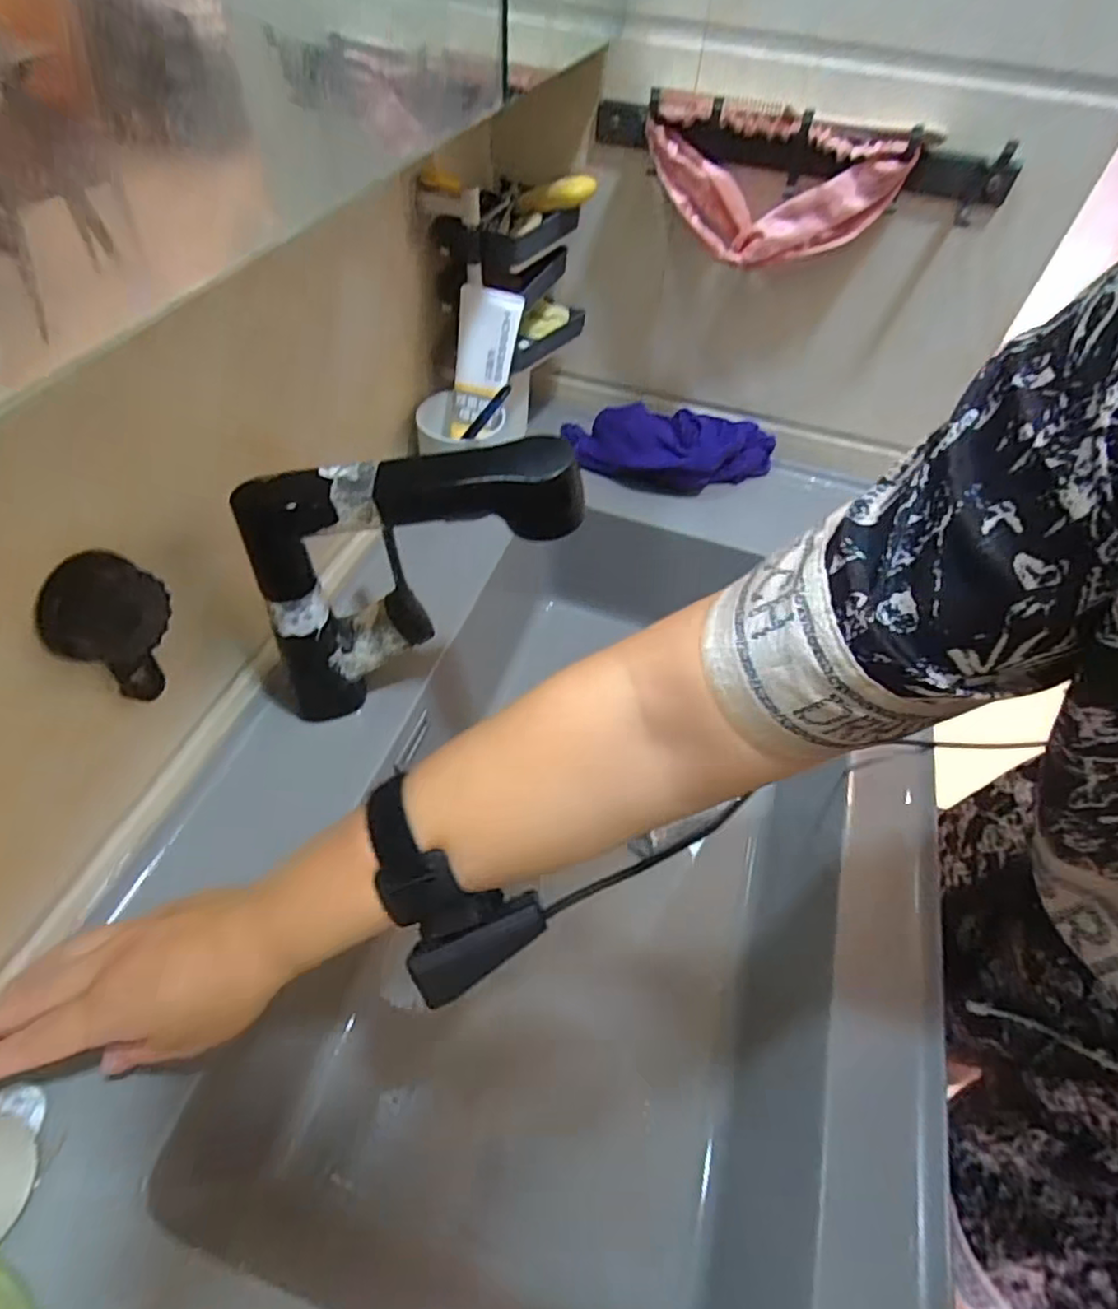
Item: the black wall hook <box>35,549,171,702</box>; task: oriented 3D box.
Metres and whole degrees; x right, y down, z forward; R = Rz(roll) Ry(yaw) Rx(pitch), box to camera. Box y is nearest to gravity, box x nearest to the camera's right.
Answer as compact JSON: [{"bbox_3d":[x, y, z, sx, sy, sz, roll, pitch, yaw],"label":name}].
[{"bbox_3d":[-0.230,-0.008,0.346,0.026,0.093,0.052,20,52,11],"label":"black wall hook"}]

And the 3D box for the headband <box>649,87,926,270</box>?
[{"bbox_3d":[0.172,-0.387,0.543,0.199,0.100,0.029,16,52,8],"label":"headband"}]

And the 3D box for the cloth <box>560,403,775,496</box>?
[{"bbox_3d":[0.115,-0.222,0.702,0.227,0.061,0.100,9,51,3],"label":"cloth"}]

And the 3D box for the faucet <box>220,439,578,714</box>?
[{"bbox_3d":[-0.092,-0.039,0.431,0.195,0.221,0.056,0,51,-5],"label":"faucet"}]

